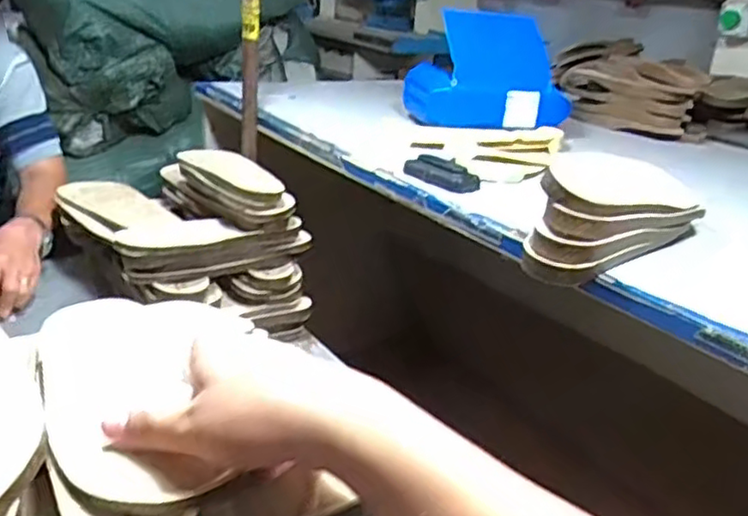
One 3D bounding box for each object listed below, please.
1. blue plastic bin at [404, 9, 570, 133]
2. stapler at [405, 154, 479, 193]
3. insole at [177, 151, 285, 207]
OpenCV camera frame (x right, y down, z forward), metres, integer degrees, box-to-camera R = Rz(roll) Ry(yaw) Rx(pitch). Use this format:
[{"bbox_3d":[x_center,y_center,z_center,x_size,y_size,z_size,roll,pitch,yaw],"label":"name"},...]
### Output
[{"bbox_3d":[0.208,-0.322,1.176,0.285,0.175,0.100,4,24,-3],"label":"blue plastic bin"},{"bbox_3d":[0.088,-0.113,0.899,0.104,0.035,0.031,18,27,27],"label":"stapler"},{"bbox_3d":[-0.239,-0.139,1.125,0.104,0.026,0.244,-17,32,-41],"label":"insole"}]

